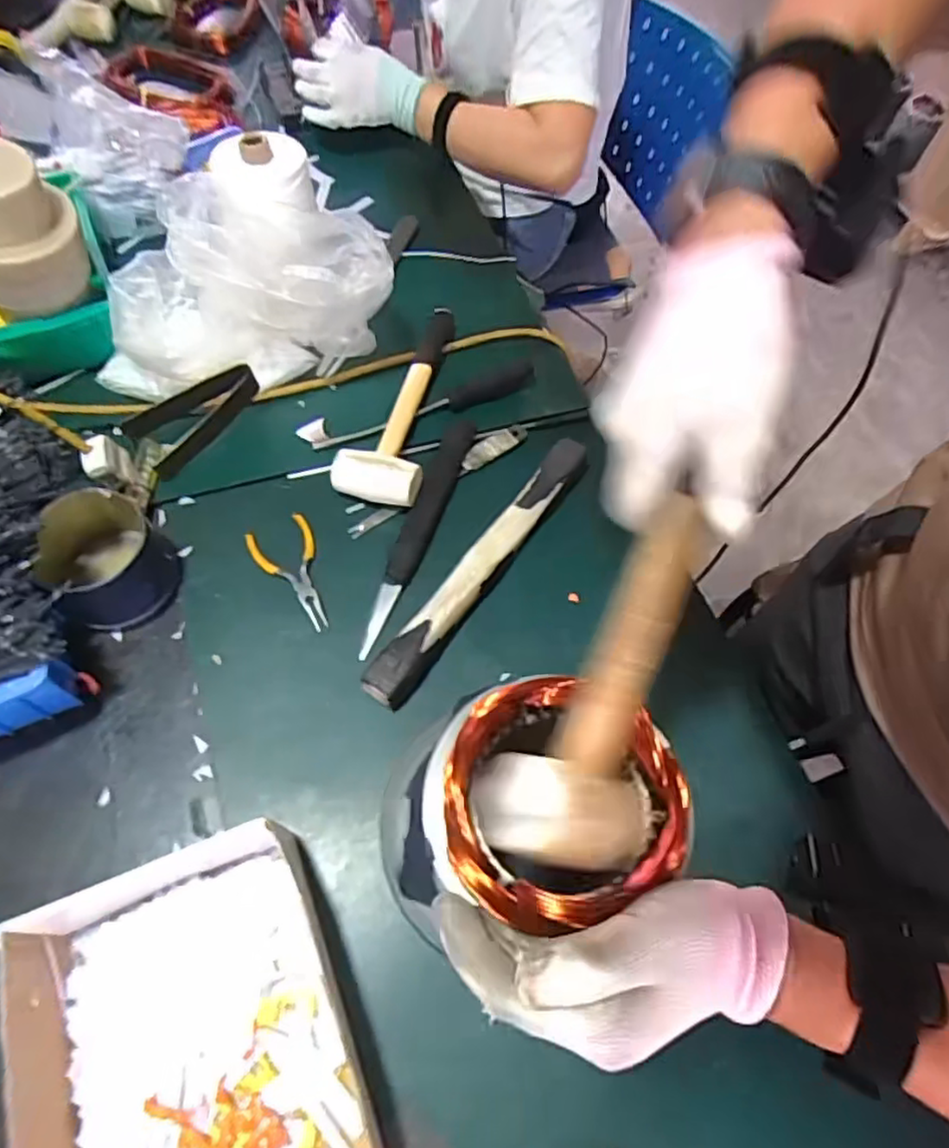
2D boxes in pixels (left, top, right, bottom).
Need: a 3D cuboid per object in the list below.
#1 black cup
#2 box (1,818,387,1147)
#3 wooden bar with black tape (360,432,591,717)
[{"bbox_3d":[-0.318,-0.016,0.566,0.096,0.077,0.103,2,61,-3],"label":"black cup"},{"bbox_3d":[-0.174,0.311,0.408,0.198,0.074,0.252,-19,64,-13],"label":"box"},{"bbox_3d":[0.010,-0.010,0.604,0.032,0.032,0.311,32,64,14],"label":"wooden bar with black tape"}]

